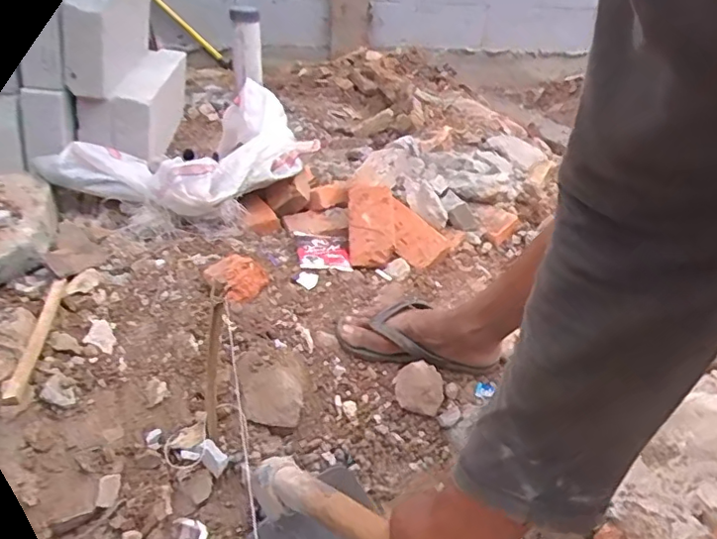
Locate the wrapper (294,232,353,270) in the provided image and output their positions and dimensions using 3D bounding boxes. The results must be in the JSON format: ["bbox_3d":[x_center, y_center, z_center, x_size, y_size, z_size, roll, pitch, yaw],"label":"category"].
[{"bbox_3d":[-0.063,-0.036,0.996,0.090,0.017,0.127,-2,30,-11],"label":"wrapper"}]

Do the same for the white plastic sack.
[{"bbox_3d":[-0.305,-0.225,1.046,0.250,0.138,0.447,28,37,35],"label":"white plastic sack"}]

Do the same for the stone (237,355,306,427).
[{"bbox_3d":[-0.118,0.162,0.773,0.090,0.068,0.079,-2,30,-10],"label":"stone"}]

